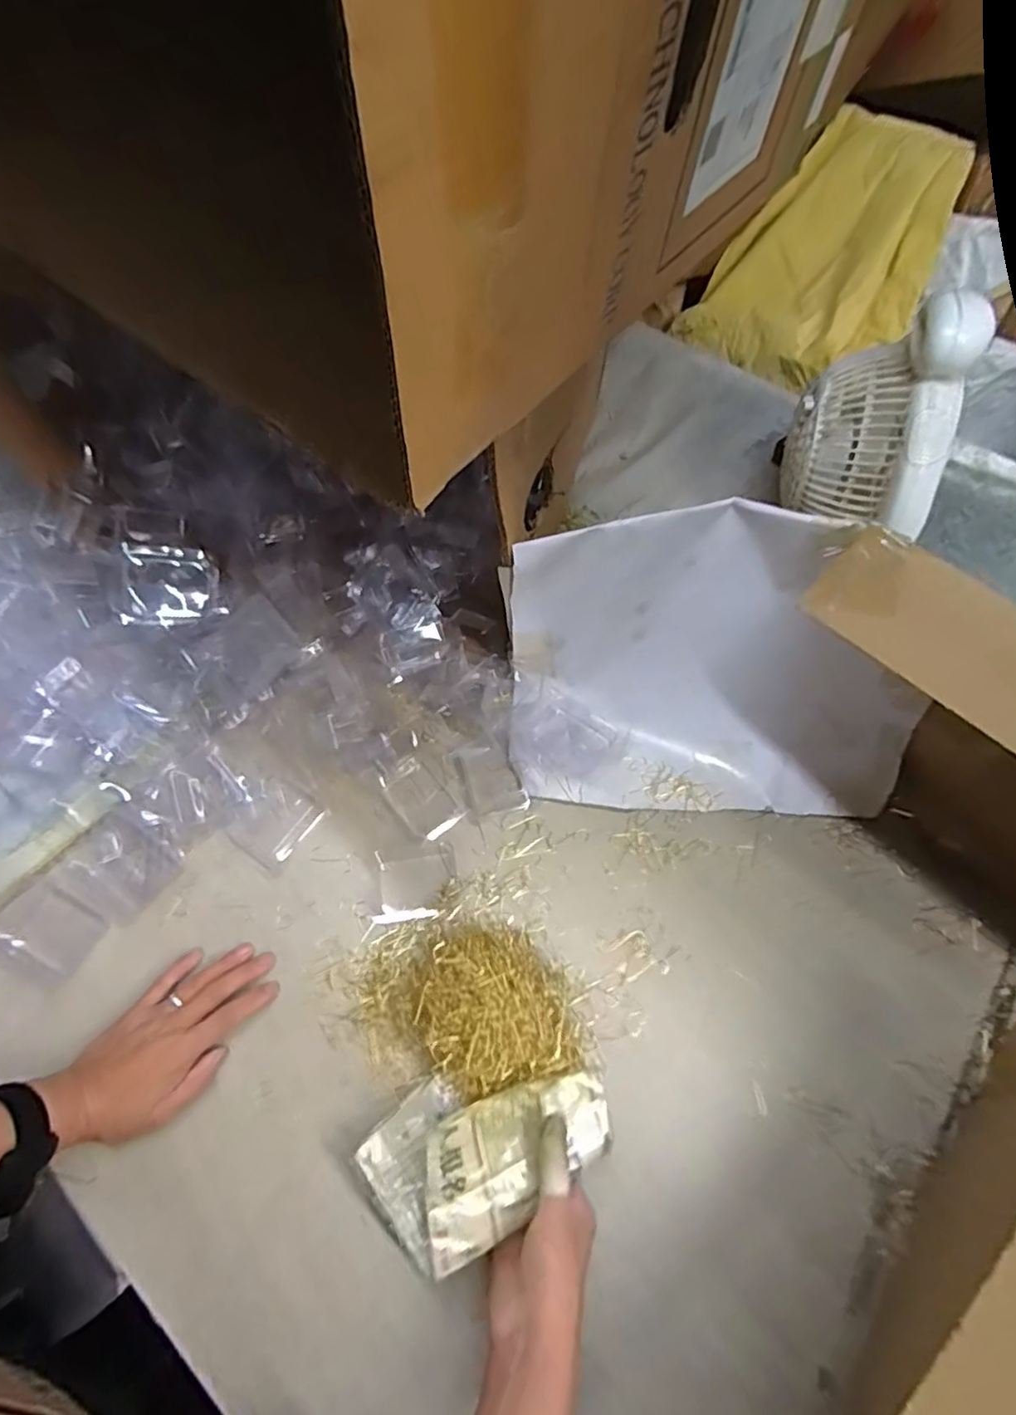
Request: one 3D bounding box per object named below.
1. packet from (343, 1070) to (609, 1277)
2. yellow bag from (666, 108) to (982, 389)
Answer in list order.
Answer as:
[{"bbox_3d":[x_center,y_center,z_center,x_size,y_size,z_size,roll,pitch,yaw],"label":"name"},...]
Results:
[{"bbox_3d":[-0.014,0.305,0.432,0.171,0.054,0.100,-25,68,-15],"label":"packet"},{"bbox_3d":[0.531,-0.756,1.045,0.045,0.381,0.350,2,41,-48],"label":"yellow bag"}]

